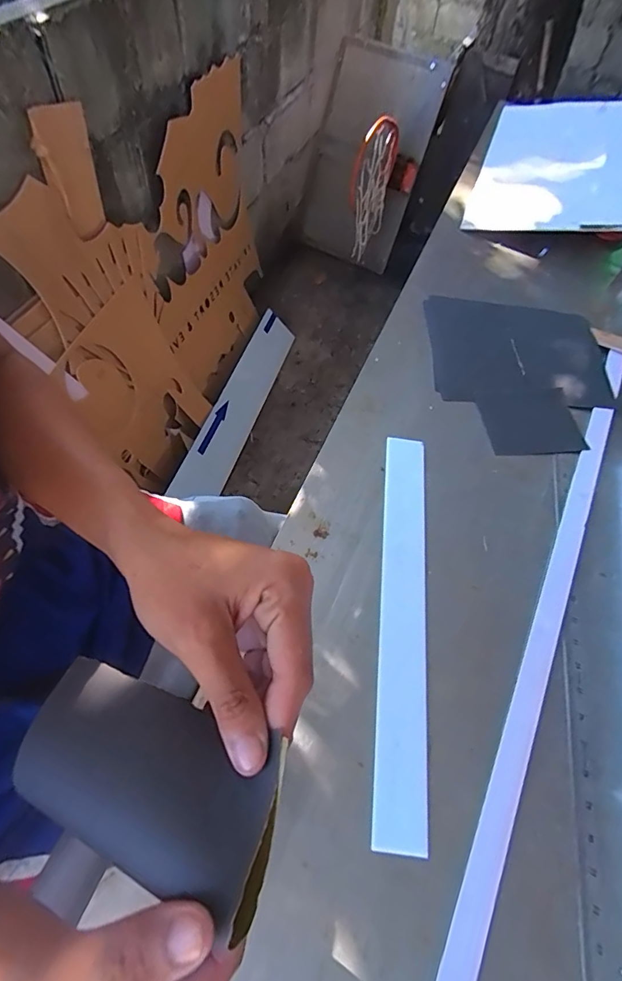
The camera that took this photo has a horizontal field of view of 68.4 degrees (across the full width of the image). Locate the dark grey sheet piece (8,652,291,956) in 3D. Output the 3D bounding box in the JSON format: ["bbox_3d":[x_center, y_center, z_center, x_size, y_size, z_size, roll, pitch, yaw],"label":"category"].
[{"bbox_3d":[-0.067,0.115,0.186,0.118,0.012,0.059,16,58,25],"label":"dark grey sheet piece"}]

